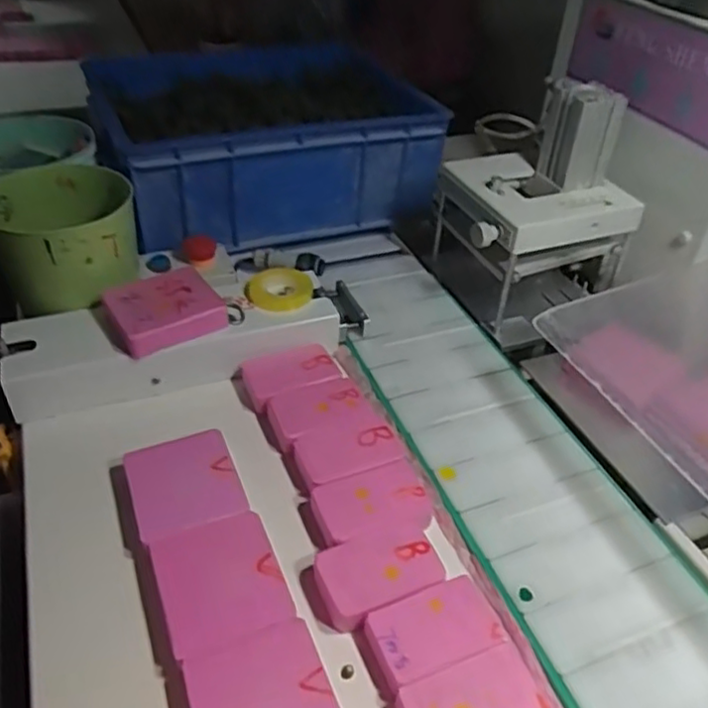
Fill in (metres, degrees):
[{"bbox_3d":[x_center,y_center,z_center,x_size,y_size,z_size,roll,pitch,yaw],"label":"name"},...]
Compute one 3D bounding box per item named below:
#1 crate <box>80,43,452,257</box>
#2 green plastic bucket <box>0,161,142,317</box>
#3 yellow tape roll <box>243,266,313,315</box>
[{"bbox_3d":[-0.099,-0.220,0.712,0.323,0.126,0.222,-18,44,-23],"label":"crate"},{"bbox_3d":[-0.232,-0.097,0.536,0.107,0.080,0.122,-14,43,-19],"label":"green plastic bucket"},{"bbox_3d":[-0.062,-0.053,0.555,0.054,0.013,0.054,2,40,-2],"label":"yellow tape roll"}]

